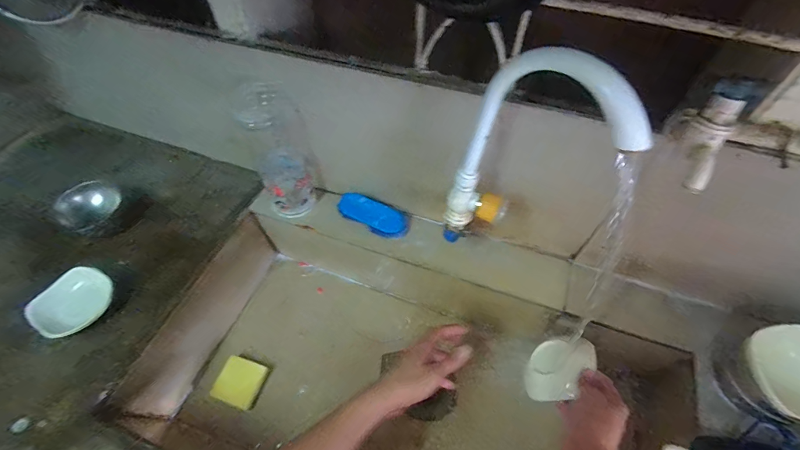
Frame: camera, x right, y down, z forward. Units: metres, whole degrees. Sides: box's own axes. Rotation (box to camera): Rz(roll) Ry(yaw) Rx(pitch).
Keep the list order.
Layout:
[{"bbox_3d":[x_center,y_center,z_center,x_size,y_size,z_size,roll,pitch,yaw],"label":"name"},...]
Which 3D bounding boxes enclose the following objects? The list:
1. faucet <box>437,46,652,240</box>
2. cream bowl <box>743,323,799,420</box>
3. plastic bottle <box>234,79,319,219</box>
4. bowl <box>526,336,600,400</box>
[{"bbox_3d":[0.135,-0.052,0.405,0.164,0.270,0.038,33,61,21],"label":"faucet"},{"bbox_3d":[0.501,0.184,0.459,0.112,0.051,0.112,-1,87,11],"label":"cream bowl"},{"bbox_3d":[-0.201,-0.118,0.636,0.101,0.234,0.068,-19,57,-13],"label":"plastic bottle"},{"bbox_3d":[0.239,0.217,0.550,0.045,0.098,0.089,31,57,-33],"label":"bowl"}]

